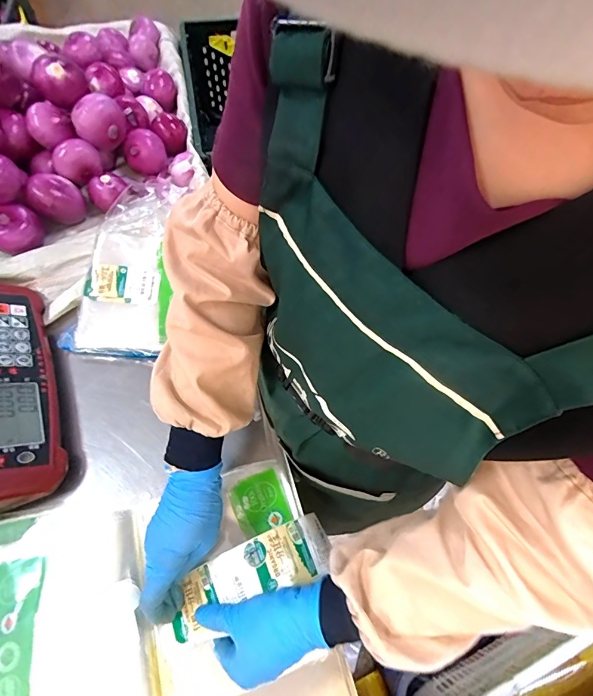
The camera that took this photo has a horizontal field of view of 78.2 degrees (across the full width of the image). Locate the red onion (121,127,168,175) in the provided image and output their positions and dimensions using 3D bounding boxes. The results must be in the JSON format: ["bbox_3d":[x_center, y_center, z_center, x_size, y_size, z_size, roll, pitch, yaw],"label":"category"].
[{"bbox_3d":[-0.300,-0.386,0.727,0.073,0.066,0.059,-7,63,-7],"label":"red onion"}]

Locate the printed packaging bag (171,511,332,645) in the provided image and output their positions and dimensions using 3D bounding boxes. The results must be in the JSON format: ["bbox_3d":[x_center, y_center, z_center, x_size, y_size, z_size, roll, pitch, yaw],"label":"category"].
[{"bbox_3d":[-0.050,0.258,0.413,0.191,0.045,0.067,-25,66,-7],"label":"printed packaging bag"}]

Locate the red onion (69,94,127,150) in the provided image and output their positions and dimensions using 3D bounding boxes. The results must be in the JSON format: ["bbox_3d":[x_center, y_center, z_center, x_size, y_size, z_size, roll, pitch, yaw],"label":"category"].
[{"bbox_3d":[-0.354,-0.410,0.661,0.084,0.078,0.071,-20,65,-14],"label":"red onion"}]

